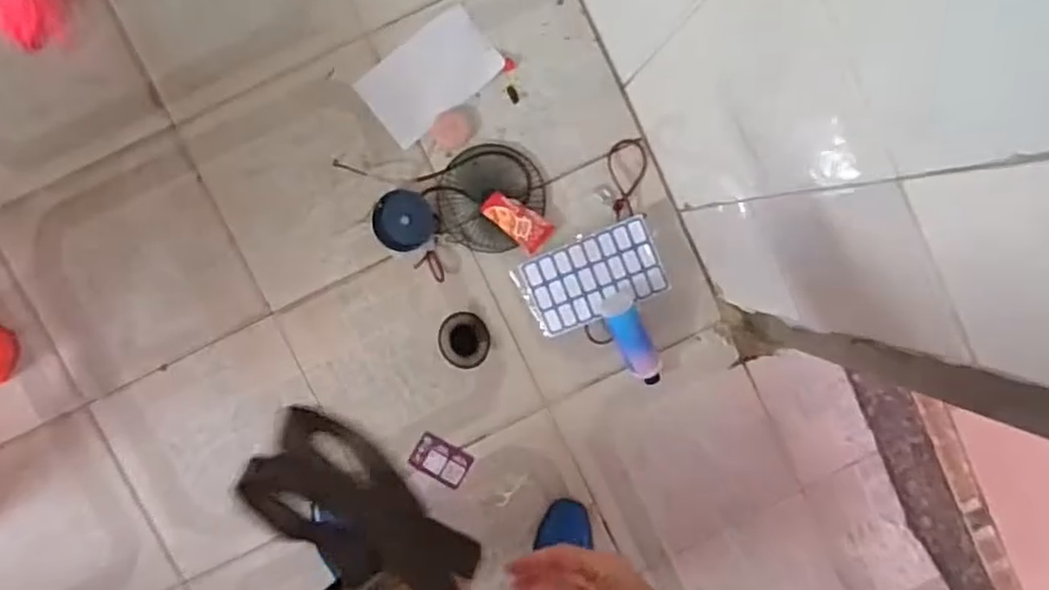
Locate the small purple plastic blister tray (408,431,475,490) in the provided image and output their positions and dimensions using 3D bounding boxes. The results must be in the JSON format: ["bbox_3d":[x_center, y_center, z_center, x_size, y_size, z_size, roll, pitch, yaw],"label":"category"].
[{"bbox_3d":[-0.123,0.246,1.027,0.086,0.007,0.059,29,90,-5],"label":"small purple plastic blister tray"}]

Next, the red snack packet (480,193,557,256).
[{"bbox_3d":[-0.009,-0.108,0.999,0.102,0.013,0.050,40,92,-6],"label":"red snack packet"}]

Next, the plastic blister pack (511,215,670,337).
[{"bbox_3d":[0.102,-0.028,1.007,0.201,0.027,0.113,-23,96,-1],"label":"plastic blister pack"}]

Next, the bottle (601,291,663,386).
[{"bbox_3d":[0.162,0.065,1.006,0.052,0.054,0.146,-26,96,0],"label":"bottle"}]

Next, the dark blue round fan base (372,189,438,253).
[{"bbox_3d":[-0.169,-0.105,0.988,0.089,0.016,0.084,1,95,-3],"label":"dark blue round fan base"}]

